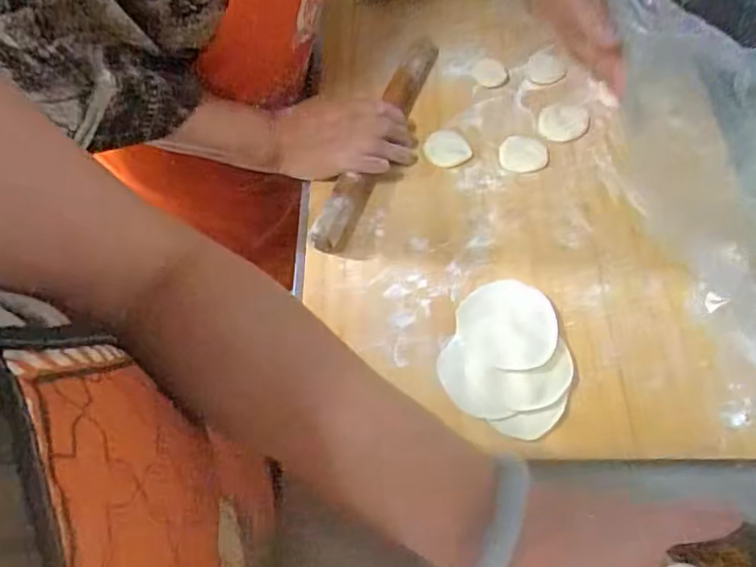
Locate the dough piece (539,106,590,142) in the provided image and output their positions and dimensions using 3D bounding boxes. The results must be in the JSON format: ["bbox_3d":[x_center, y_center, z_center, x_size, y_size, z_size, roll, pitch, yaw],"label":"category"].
[{"bbox_3d":[0.188,-0.163,0.600,0.050,0.008,0.041,-5,60,-1],"label":"dough piece"}]

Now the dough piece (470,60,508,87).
[{"bbox_3d":[0.120,-0.226,0.641,0.036,0.017,0.032,7,61,6],"label":"dough piece"}]

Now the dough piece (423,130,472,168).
[{"bbox_3d":[0.068,-0.133,0.588,0.041,0.009,0.045,-1,60,2],"label":"dough piece"}]

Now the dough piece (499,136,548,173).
[{"bbox_3d":[0.145,-0.129,0.585,0.047,0.005,0.040,1,60,3],"label":"dough piece"}]

